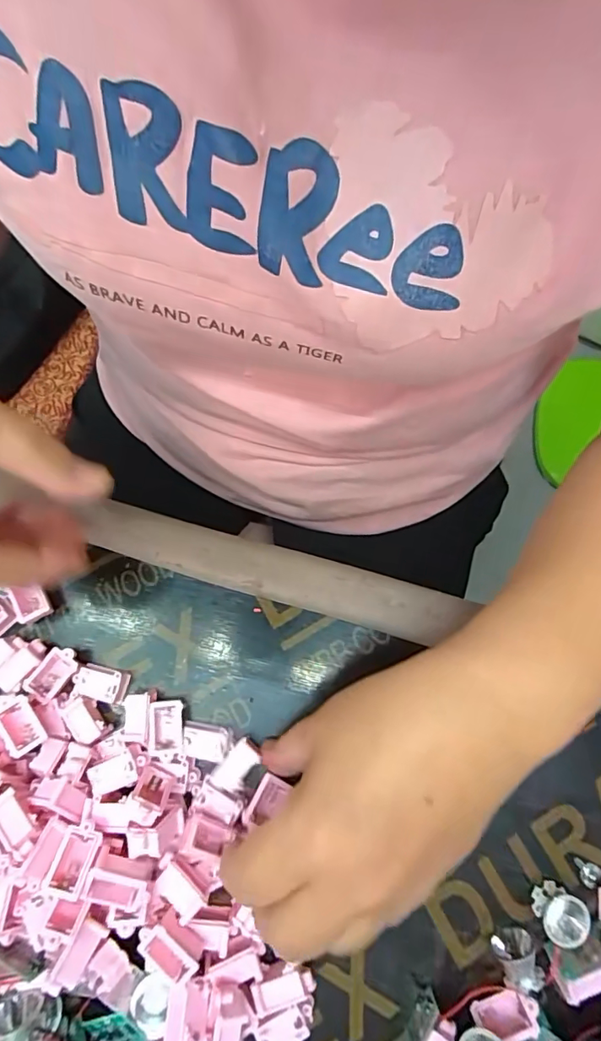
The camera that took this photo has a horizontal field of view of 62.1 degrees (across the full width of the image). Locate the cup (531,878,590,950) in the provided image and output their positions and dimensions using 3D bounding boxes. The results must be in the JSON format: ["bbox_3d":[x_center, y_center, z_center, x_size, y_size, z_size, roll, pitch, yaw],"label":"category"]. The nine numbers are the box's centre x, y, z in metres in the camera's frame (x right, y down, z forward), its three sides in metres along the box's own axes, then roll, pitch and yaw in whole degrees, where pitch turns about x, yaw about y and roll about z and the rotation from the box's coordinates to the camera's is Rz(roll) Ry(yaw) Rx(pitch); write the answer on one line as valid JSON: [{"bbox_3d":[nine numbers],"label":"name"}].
[{"bbox_3d":[0.133,0.201,0.254,0.021,0.020,0.023,0,76,0],"label":"cup"}]

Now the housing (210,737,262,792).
[{"bbox_3d":[-0.035,0.133,0.270,0.015,0.007,0.030,37,74,10],"label":"housing"}]

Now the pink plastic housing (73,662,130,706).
[{"bbox_3d":[-0.113,0.093,0.286,0.031,0.013,0.017,12,77,3],"label":"pink plastic housing"}]

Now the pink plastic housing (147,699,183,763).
[{"bbox_3d":[-0.074,0.117,0.279,0.018,0.014,0.030,-4,76,-1],"label":"pink plastic housing"}]

